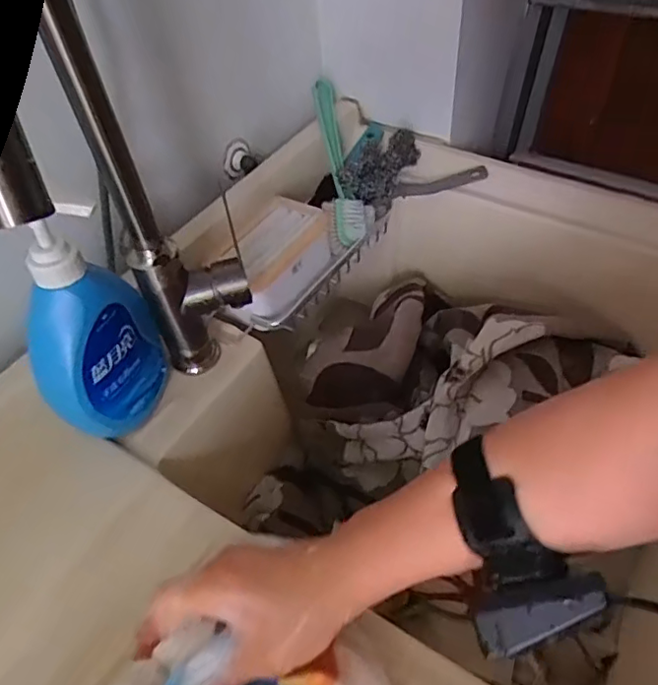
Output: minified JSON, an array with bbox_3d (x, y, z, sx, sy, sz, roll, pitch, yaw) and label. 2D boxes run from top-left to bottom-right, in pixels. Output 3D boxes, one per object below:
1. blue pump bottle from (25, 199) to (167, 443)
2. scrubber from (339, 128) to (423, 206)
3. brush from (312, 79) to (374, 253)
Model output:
[{"bbox_3d":[-0.180,-0.009,0.432,0.048,0.174,0.100,21,53,21],"label":"blue pump bottle"},{"bbox_3d":[0.060,-0.198,0.648,0.043,0.051,0.102,27,56,25],"label":"scrubber"},{"bbox_3d":[0.014,-0.202,0.650,0.053,0.032,0.207,-9,73,-3],"label":"brush"}]

